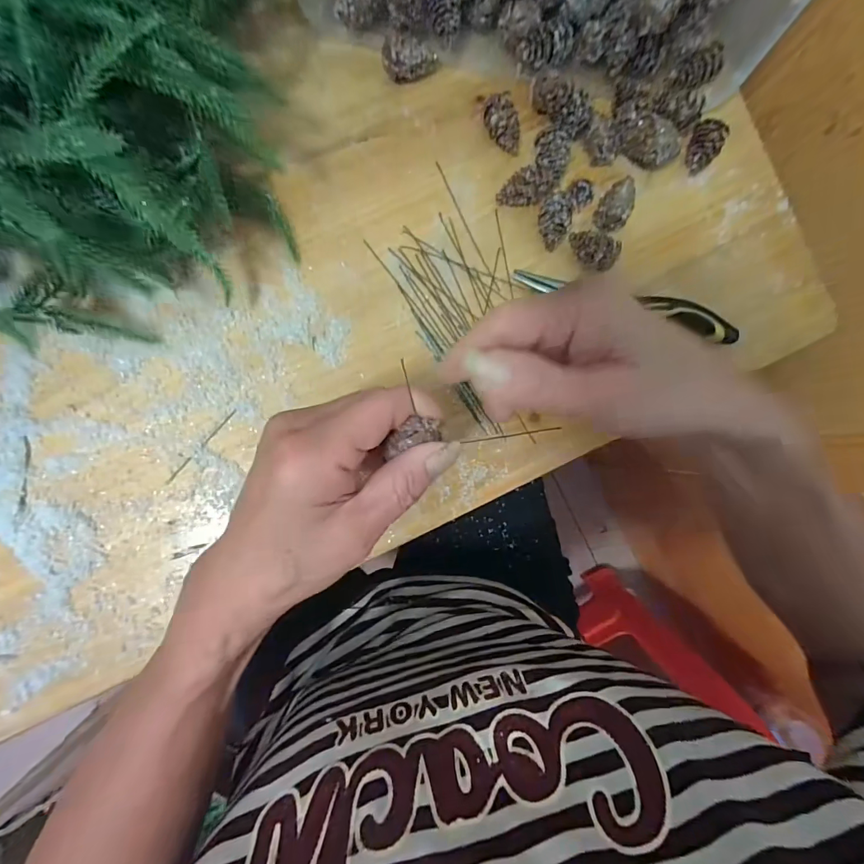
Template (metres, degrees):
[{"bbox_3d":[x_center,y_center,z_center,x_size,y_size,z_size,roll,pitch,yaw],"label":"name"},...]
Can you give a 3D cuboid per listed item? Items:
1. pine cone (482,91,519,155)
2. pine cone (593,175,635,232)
[{"bbox_3d":[0.048,-0.207,0.291,0.021,0.024,0.033,-30,93,-5],"label":"pine cone"},{"bbox_3d":[0.127,-0.158,0.297,0.020,0.020,0.038,20,88,-5],"label":"pine cone"}]

